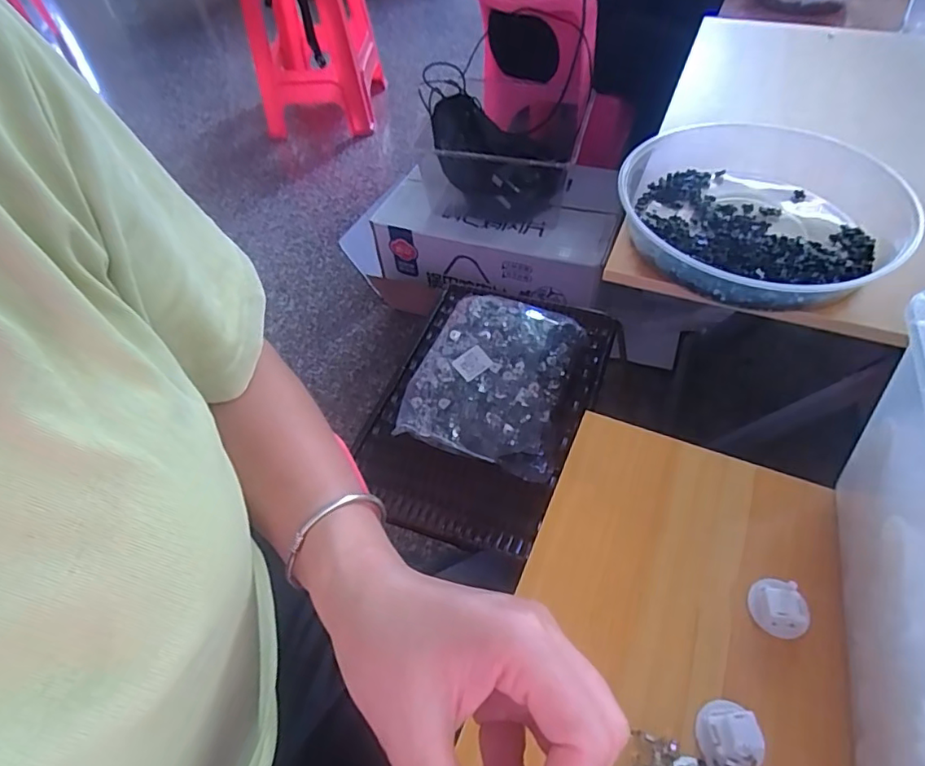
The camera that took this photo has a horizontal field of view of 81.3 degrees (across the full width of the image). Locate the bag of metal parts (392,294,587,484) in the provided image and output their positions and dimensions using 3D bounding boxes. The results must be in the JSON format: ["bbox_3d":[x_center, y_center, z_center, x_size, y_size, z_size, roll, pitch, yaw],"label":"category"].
[{"bbox_3d":[0.034,-0.011,0.611,0.176,0.040,0.212,13,54,15],"label":"bag of metal parts"}]

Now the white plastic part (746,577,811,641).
[{"bbox_3d":[0.188,0.133,0.319,0.028,0.015,0.033,-28,55,-17],"label":"white plastic part"}]

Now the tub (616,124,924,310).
[{"bbox_3d":[0.252,-0.147,0.462,0.211,0.054,0.226,-2,51,3],"label":"tub"}]

